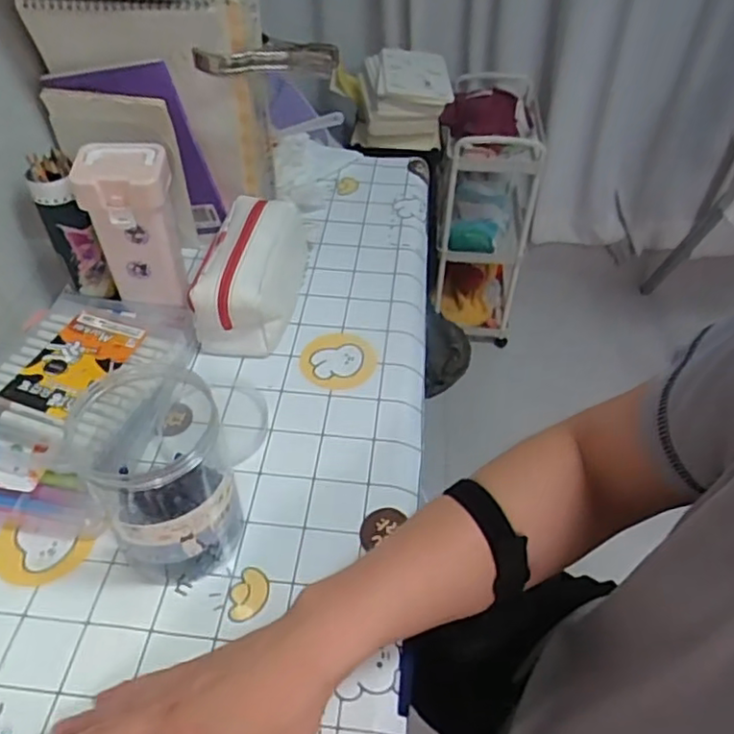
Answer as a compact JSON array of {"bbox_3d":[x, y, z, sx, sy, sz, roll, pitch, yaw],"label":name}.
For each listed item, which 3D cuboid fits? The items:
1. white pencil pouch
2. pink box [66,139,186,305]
[{"bbox_3d":[-0.122,-0.112,0.704,0.089,0.094,0.203,4,46,2],"label":"white pencil pouch"},{"bbox_3d":[-0.230,-0.138,0.644,0.084,0.155,0.063,0,46,-2],"label":"pink box"}]

